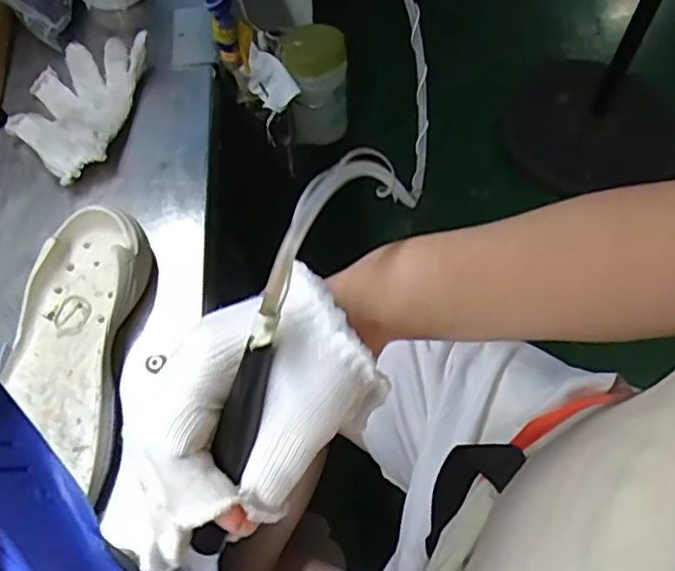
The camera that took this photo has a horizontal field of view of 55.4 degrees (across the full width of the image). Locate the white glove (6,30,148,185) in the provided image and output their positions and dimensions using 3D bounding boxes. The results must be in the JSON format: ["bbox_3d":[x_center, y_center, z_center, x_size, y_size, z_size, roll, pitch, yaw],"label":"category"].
[{"bbox_3d":[-0.256,-0.184,0.632,0.103,0.030,0.180,6,60,10],"label":"white glove"}]

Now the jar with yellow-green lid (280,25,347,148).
[{"bbox_3d":[-0.025,-0.238,0.779,0.075,0.148,0.070,-3,59,5],"label":"jar with yellow-green lid"}]

